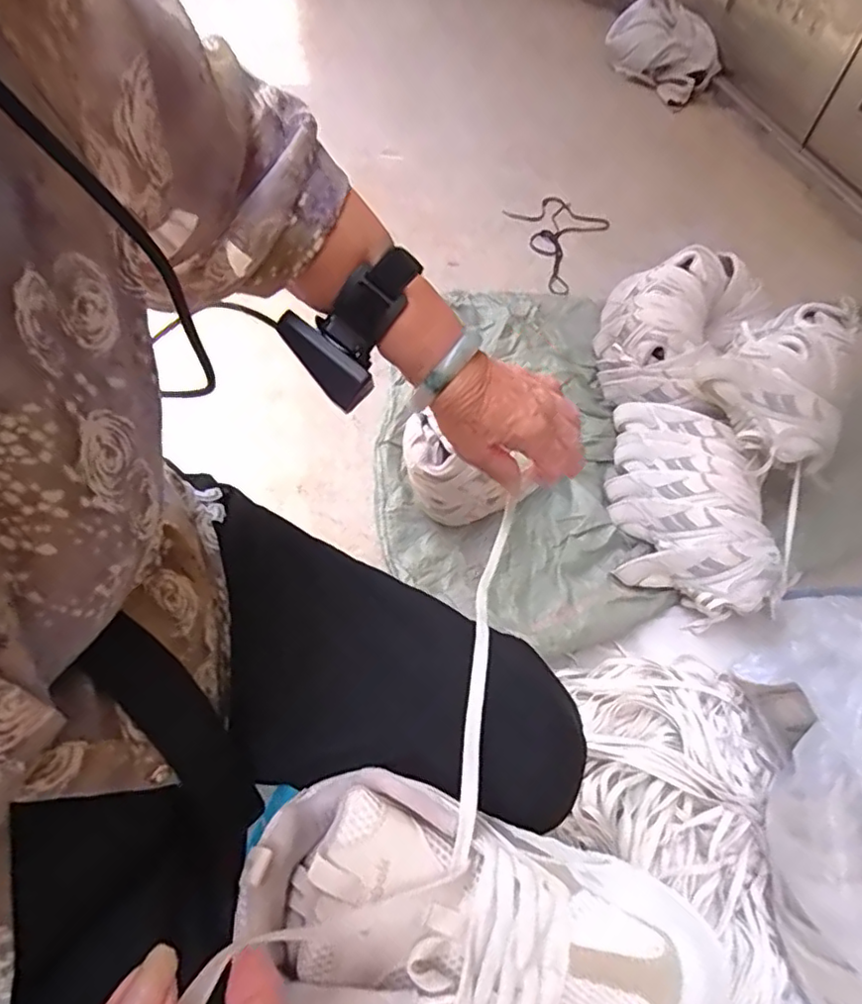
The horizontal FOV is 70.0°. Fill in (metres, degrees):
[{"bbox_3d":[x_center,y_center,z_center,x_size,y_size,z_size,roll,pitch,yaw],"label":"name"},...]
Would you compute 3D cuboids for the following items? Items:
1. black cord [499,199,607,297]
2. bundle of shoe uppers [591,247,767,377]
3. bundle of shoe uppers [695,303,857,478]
[{"bbox_3d":[0.320,-0.586,1.390,0.212,0.028,0.346,-8,55,-14],"label":"black cord"},{"bbox_3d":[0.418,-0.341,1.078,0.303,0.140,0.226,-35,66,-29],"label":"bundle of shoe uppers"},{"bbox_3d":[0.497,-0.188,0.908,0.172,0.121,0.300,23,54,8],"label":"bundle of shoe uppers"}]

